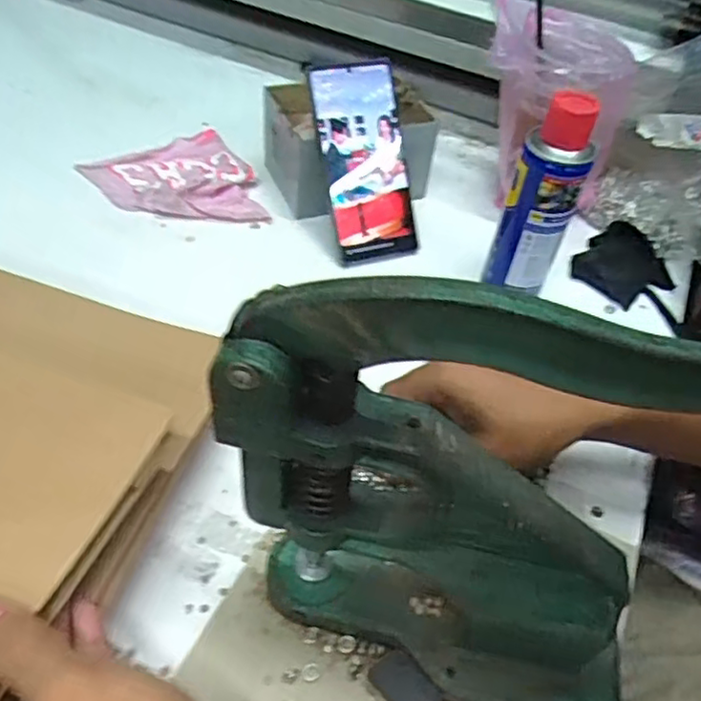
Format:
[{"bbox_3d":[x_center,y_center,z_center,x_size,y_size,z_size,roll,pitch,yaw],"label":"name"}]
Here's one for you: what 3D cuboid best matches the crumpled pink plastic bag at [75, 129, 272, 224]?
[{"bbox_3d":[-0.155,-0.159,0.617,0.135,0.021,0.151,-26,55,-26],"label":"crumpled pink plastic bag"}]

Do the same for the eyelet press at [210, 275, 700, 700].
[{"bbox_3d":[0.097,0.090,0.267,0.300,0.227,0.061,11,48,4],"label":"eyelet press"}]

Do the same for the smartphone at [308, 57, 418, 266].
[{"bbox_3d":[0.013,-0.159,0.562,0.072,0.162,0.016,-12,9,-17],"label":"smartphone"}]

